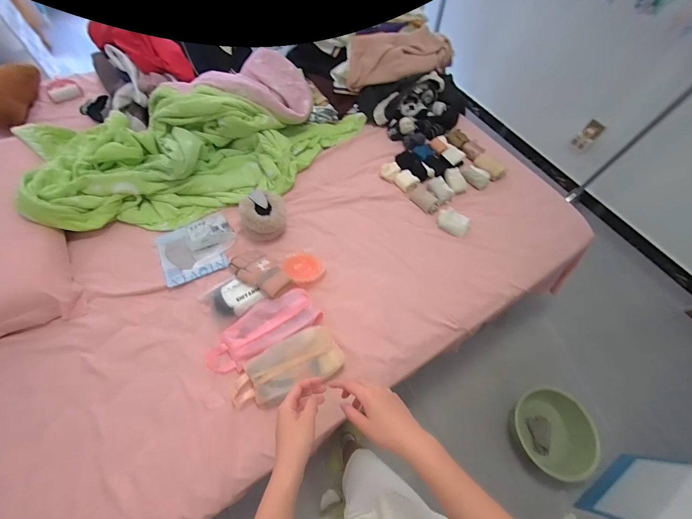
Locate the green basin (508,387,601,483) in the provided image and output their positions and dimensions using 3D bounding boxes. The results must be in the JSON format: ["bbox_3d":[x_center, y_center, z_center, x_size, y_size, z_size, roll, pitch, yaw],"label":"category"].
[{"bbox_3d":[0.802,0.672,1.172,0.249,0.154,0.304,19,61,7],"label":"green basin"}]

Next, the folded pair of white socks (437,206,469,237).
[{"bbox_3d":[0.360,-0.126,1.000,0.113,0.042,0.078,37,66,14],"label":"folded pair of white socks"}]

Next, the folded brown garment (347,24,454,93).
[{"bbox_3d":[0.221,-0.809,1.194,0.444,0.154,0.144,-23,65,-15],"label":"folded brown garment"}]

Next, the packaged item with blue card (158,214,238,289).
[{"bbox_3d":[-0.463,-0.041,0.927,0.222,0.015,0.198,-23,66,-15],"label":"packaged item with blue card"}]

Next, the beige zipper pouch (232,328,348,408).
[{"bbox_3d":[-0.147,0.266,0.731,0.284,0.099,0.130,-23,67,-15],"label":"beige zipper pouch"}]

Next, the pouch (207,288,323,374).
[{"bbox_3d":[-0.218,0.190,0.792,0.313,0.066,0.126,-31,69,-18],"label":"pouch"}]

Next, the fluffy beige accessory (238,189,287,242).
[{"bbox_3d":[-0.256,-0.134,0.929,0.137,0.107,0.120,-3,63,-6],"label":"fluffy beige accessory"}]

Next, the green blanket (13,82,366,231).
[{"bbox_3d":[-0.470,-0.366,0.990,1.145,0.190,0.454,-7,63,-8],"label":"green blanket"}]

